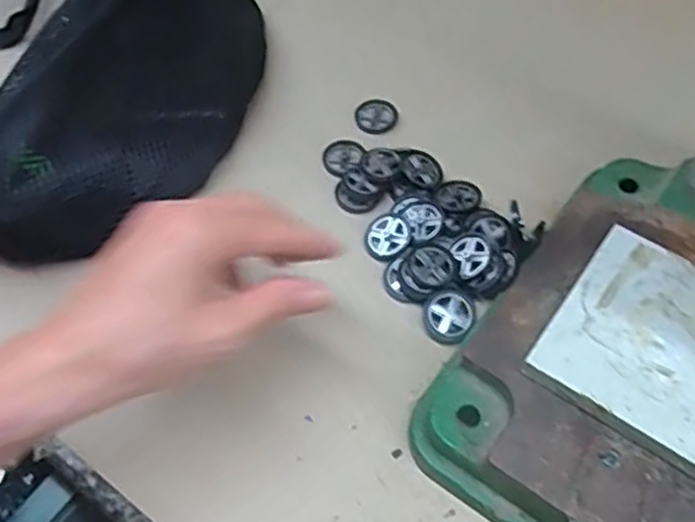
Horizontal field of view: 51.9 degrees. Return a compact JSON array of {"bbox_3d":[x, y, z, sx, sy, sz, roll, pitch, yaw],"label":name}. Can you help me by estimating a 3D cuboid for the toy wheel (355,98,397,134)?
[{"bbox_3d":[0.019,-0.095,0.471,0.027,0.005,0.027,-1,56,1],"label":"toy wheel"}]

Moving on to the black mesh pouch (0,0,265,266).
[{"bbox_3d":[-0.123,-0.111,0.437,0.108,0.078,0.288,22,60,15],"label":"black mesh pouch"}]

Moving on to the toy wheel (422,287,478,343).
[{"bbox_3d":[0.055,0.029,0.378,0.029,0.007,0.027,-1,56,1],"label":"toy wheel"}]

